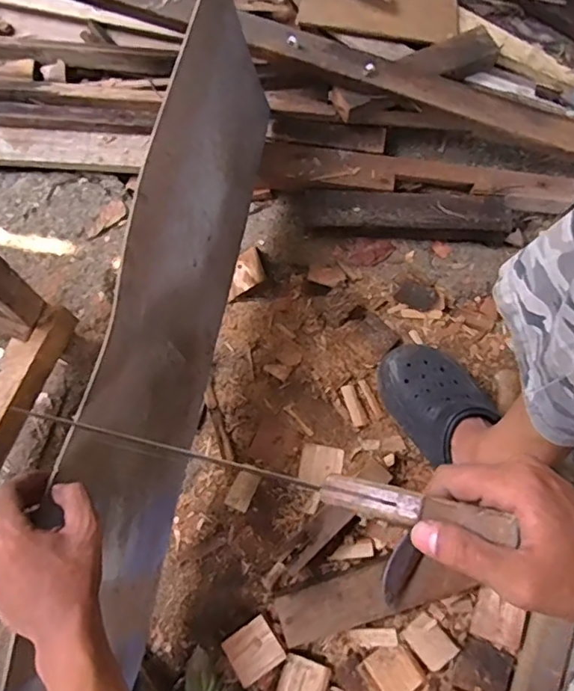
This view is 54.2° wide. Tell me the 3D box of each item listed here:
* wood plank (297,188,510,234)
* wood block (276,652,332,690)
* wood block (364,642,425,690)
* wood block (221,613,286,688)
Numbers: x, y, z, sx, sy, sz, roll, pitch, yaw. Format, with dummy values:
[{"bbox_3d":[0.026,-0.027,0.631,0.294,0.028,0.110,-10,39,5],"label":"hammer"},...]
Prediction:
[{"bbox_3d":[0.175,-0.206,0.863,0.322,0.049,0.065,3,73,1],"label":"wood plank"},{"bbox_3d":[0.020,0.429,0.704,0.059,0.016,0.066,19,74,5],"label":"wood block"},{"bbox_3d":[0.136,0.408,0.702,0.058,0.016,0.054,-30,76,-9],"label":"wood block"},{"bbox_3d":[-0.041,0.383,0.705,0.063,0.020,0.060,-33,76,-10],"label":"wood block"}]

